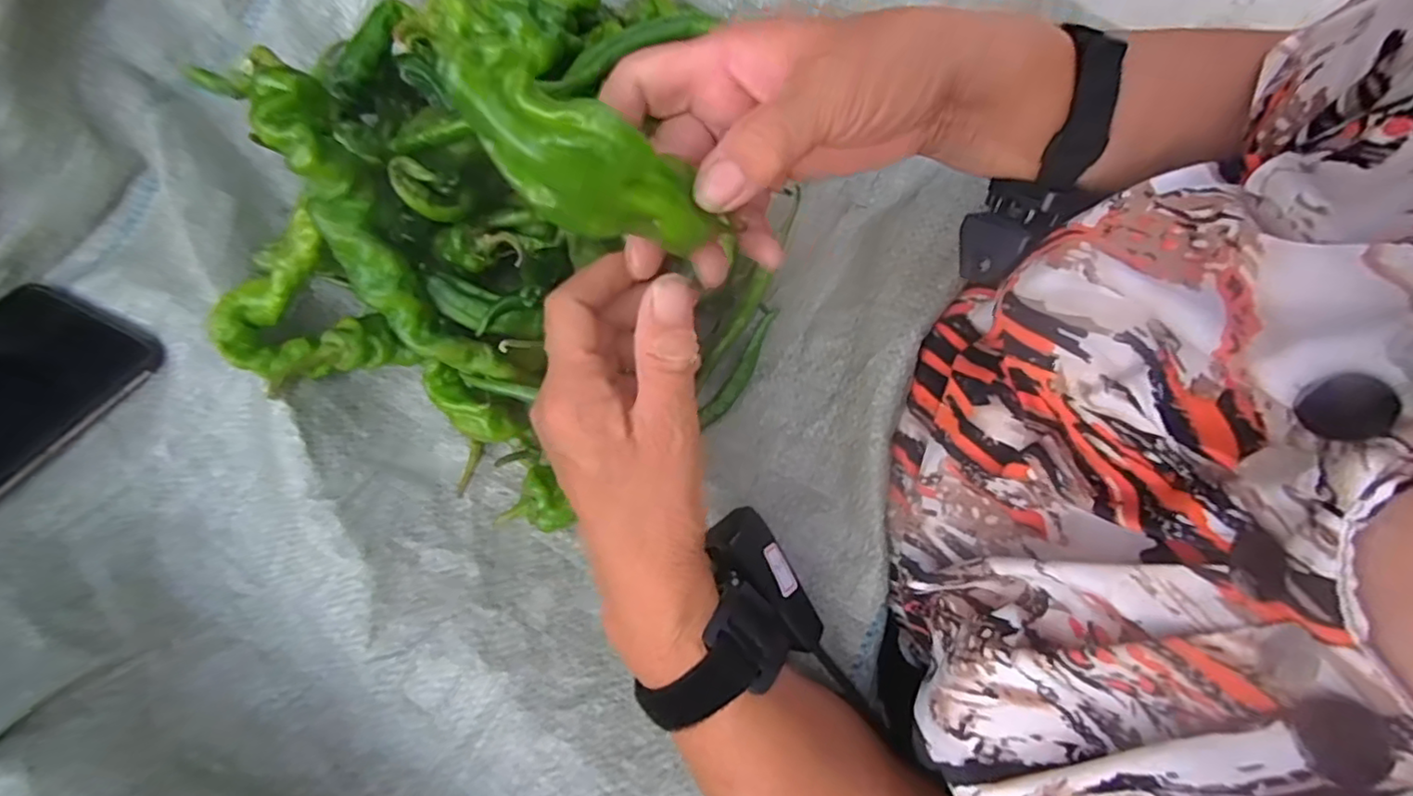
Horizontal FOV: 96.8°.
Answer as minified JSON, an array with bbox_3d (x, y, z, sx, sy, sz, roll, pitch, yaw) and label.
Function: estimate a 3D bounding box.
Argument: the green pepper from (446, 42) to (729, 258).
[{"bbox_3d":[-0.036,-0.070,0.195,0.089,0.027,0.028,28,77,-29],"label":"green pepper"}]

